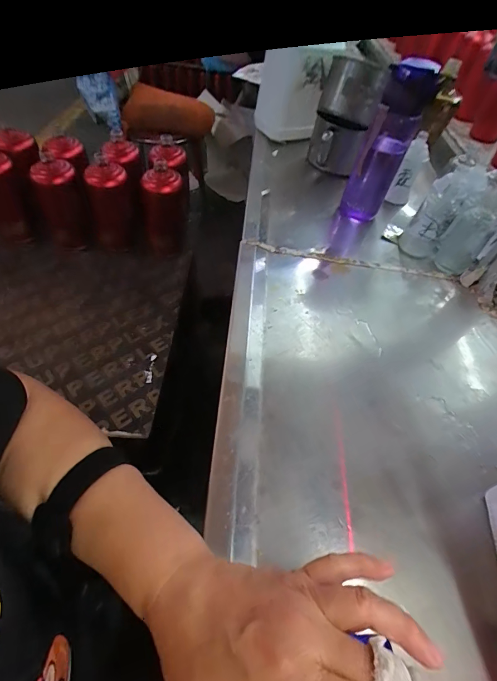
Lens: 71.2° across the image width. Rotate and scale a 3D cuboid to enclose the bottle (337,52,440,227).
[{"bbox_3d":[0.214,-0.300,0.554,0.077,0.217,0.057,21,53,10],"label":"bottle"}]

